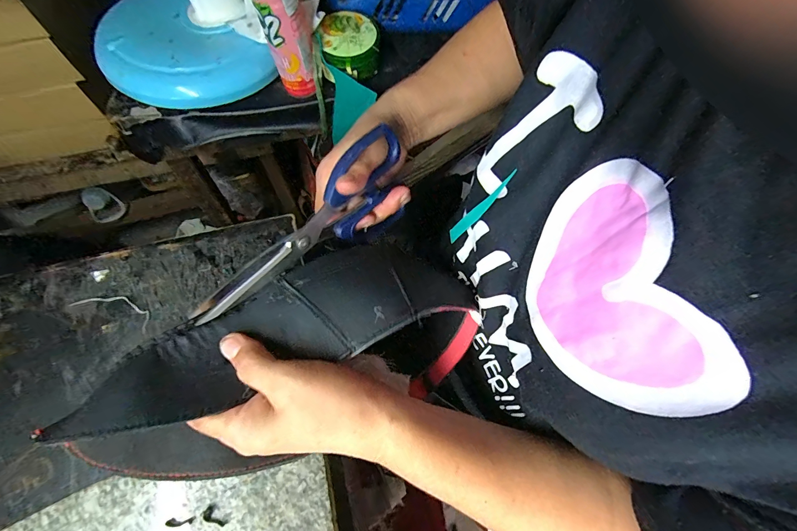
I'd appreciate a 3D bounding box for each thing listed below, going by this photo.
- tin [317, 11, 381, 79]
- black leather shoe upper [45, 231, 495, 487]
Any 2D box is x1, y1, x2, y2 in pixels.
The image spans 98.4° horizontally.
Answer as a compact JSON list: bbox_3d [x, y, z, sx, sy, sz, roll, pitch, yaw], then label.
[{"bbox_3d":[-0.074,-0.342,0.538,0.088,0.060,0.085,1,65,-1],"label":"tin"},{"bbox_3d":[-0.062,0.058,0.237,0.263,0.078,0.111,-23,68,-21],"label":"black leather shoe upper"}]

